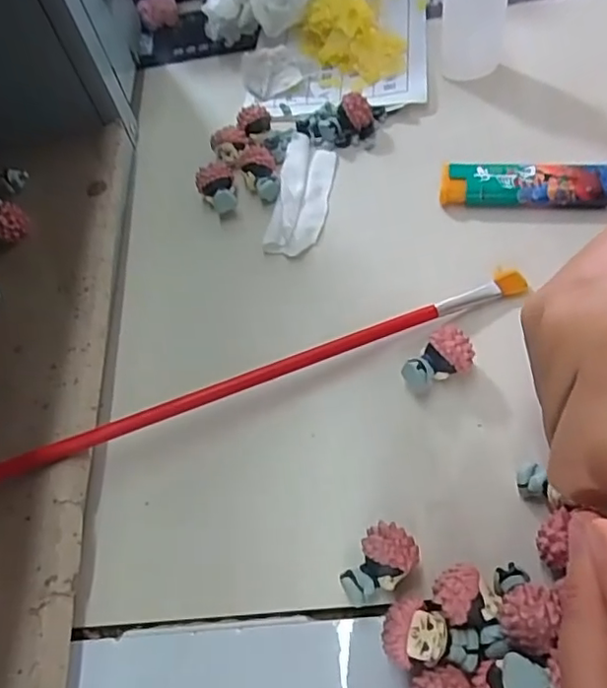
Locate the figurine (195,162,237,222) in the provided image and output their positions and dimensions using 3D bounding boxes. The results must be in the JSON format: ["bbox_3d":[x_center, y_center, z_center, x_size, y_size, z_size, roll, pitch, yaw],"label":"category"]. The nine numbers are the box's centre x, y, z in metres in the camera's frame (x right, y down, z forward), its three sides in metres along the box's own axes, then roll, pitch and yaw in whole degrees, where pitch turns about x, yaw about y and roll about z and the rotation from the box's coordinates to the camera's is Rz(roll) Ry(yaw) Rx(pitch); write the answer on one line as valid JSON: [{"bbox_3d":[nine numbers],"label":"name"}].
[{"bbox_3d":[-0.045,-0.080,0.314,0.019,0.017,0.027,-18,58,-1],"label":"figurine"}]

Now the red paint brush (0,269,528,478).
[{"bbox_3d":[-0.020,0.013,0.248,0.248,0.009,0.010,-22,58,-4],"label":"red paint brush"}]

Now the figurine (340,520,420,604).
[{"bbox_3d":[0.026,0.077,0.206,0.018,0.020,0.027,32,69,25],"label":"figurine"}]

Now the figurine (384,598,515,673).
[{"bbox_3d":[0.045,0.093,0.191,0.038,0.014,0.019,-2,59,8],"label":"figurine"}]

